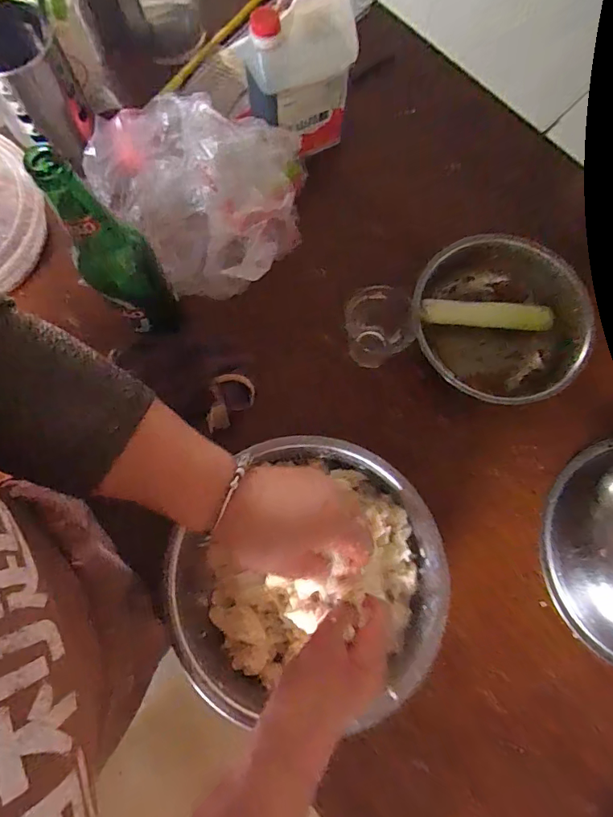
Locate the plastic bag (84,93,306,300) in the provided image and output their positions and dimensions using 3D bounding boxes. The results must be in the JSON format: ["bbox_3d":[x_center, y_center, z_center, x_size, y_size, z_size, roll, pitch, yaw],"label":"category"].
[{"bbox_3d":[-0.124,-0.242,0.522,0.226,0.122,0.178,5,77,0],"label":"plastic bag"}]

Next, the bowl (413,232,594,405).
[{"bbox_3d":[0.219,-0.095,0.532,0.183,0.073,0.195,0,77,-1],"label":"bowl"}]

